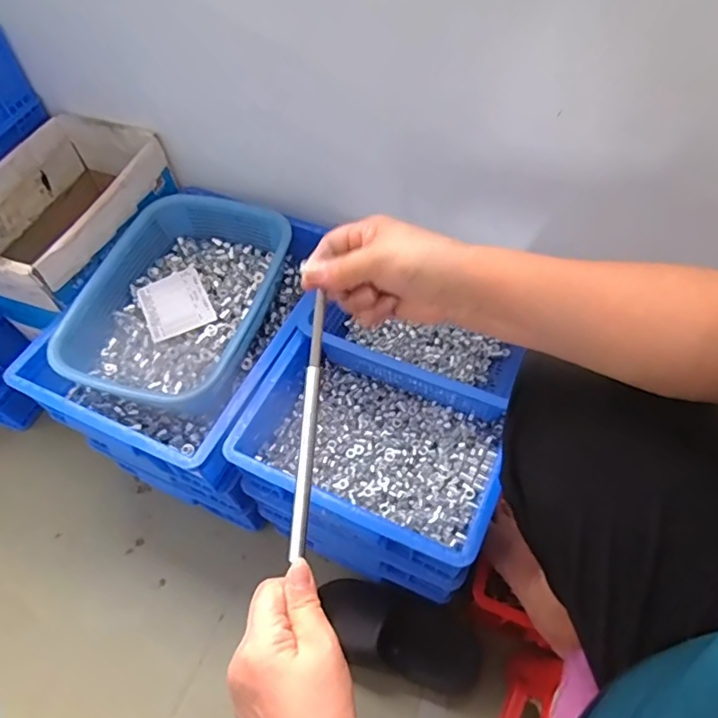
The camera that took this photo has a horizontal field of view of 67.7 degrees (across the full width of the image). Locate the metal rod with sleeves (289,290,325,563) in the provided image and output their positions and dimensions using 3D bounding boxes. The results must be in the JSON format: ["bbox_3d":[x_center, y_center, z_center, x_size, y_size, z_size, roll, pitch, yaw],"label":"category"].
[{"bbox_3d":[-0.036,0.046,0.388,0.009,0.008,0.187,4,81,3],"label":"metal rod with sleeves"}]

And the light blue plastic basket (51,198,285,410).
[{"bbox_3d":[-0.262,-0.085,0.765,0.246,0.082,0.339,13,58,10],"label":"light blue plastic basket"}]

